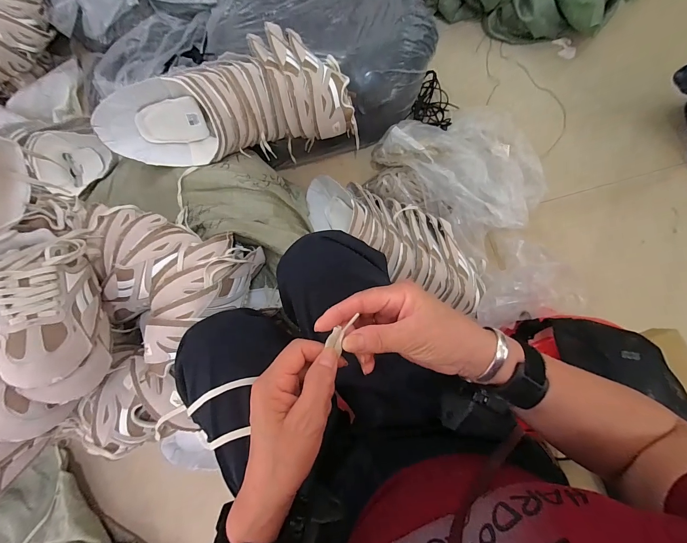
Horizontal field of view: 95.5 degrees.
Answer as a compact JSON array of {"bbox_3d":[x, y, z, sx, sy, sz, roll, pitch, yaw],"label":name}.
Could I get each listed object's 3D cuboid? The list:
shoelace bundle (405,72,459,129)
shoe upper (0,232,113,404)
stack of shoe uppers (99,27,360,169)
[{"bbox_3d":[0.258,-0.470,0.860,0.118,0.047,0.135,27,82,6],"label":"shoelace bundle"},{"bbox_3d":[-0.453,0.062,0.461,0.136,0.107,0.265,-16,80,-1],"label":"shoe upper"},{"bbox_3d":[-0.236,-0.363,0.649,0.501,0.130,0.226,-13,80,0],"label":"stack of shoe uppers"}]

